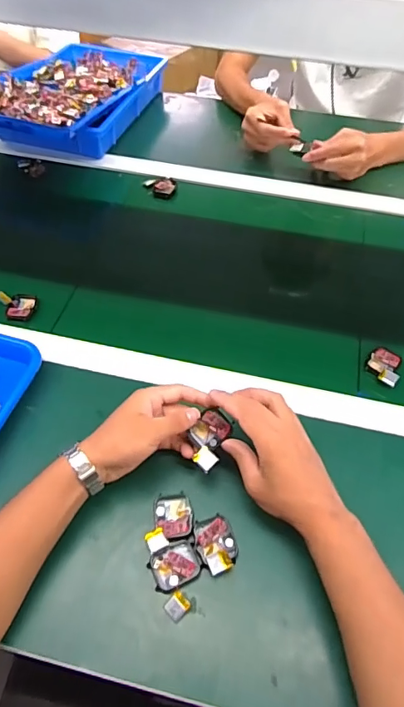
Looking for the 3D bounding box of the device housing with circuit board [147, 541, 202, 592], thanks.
[{"bbox_3d":[-0.026,0.206,0.455,0.047,0.010,0.038,-25,57,-19],"label":"device housing with circuit board"}]

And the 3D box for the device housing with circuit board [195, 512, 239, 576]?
[{"bbox_3d":[0.015,0.189,0.467,0.038,0.013,0.053,-16,55,-13],"label":"device housing with circuit board"}]

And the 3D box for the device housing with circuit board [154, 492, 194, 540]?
[{"bbox_3d":[-0.029,0.167,0.485,0.038,0.008,0.046,-7,53,-7],"label":"device housing with circuit board"}]

